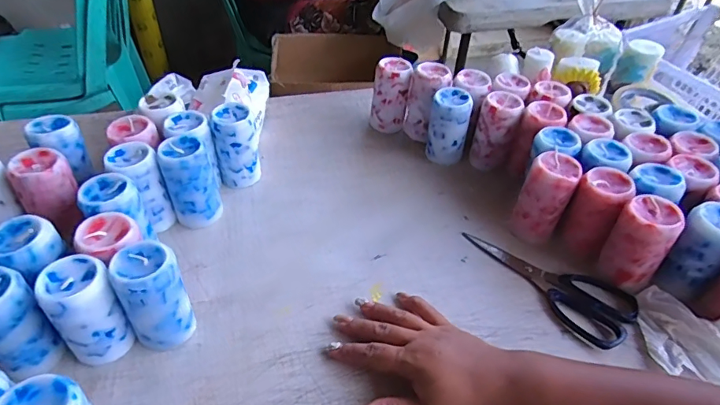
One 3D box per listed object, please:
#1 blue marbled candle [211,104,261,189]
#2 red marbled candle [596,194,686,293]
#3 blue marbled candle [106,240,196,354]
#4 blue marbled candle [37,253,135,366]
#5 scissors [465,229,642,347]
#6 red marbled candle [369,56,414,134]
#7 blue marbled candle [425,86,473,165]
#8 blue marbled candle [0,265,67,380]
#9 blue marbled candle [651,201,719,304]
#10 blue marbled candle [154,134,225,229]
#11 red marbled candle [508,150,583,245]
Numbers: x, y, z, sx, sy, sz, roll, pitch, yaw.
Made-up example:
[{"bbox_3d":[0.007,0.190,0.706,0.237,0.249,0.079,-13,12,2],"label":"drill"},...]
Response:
[{"bbox_3d":[-0.149,-0.069,0.557,0.046,0.091,0.046,-7,45,-10],"label":"blue marbled candle"},{"bbox_3d":[0.276,0.043,0.455,0.051,0.093,0.042,35,52,28],"label":"red marbled candle"},{"bbox_3d":[-0.178,0.083,0.399,0.051,0.093,0.048,-23,50,-25],"label":"blue marbled candle"},{"bbox_3d":[-0.230,0.093,0.387,0.049,0.093,0.050,33,52,27],"label":"blue marbled candle"},{"bbox_3d":[0.202,0.072,0.483,0.080,0.009,0.177,-26,52,-27],"label":"scissors"},{"bbox_3d":[0.043,-0.149,0.659,0.050,0.101,0.050,8,45,4],"label":"red marbled candle"},{"bbox_3d":[0.116,-0.101,0.606,0.048,0.088,0.045,9,45,5],"label":"blue marbled candle"},{"bbox_3d":[-0.283,0.097,0.372,0.054,0.083,0.047,35,53,28],"label":"blue marbled candle"},{"bbox_3d":[0.335,0.047,0.452,0.051,0.089,0.046,-31,54,-30],"label":"blue marbled candle"},{"bbox_3d":[-0.186,-0.023,0.507,0.054,0.094,0.053,-12,47,-15],"label":"blue marbled candle"},{"bbox_3d":[0.203,-0.006,0.506,0.048,0.090,0.054,26,49,21],"label":"red marbled candle"}]

